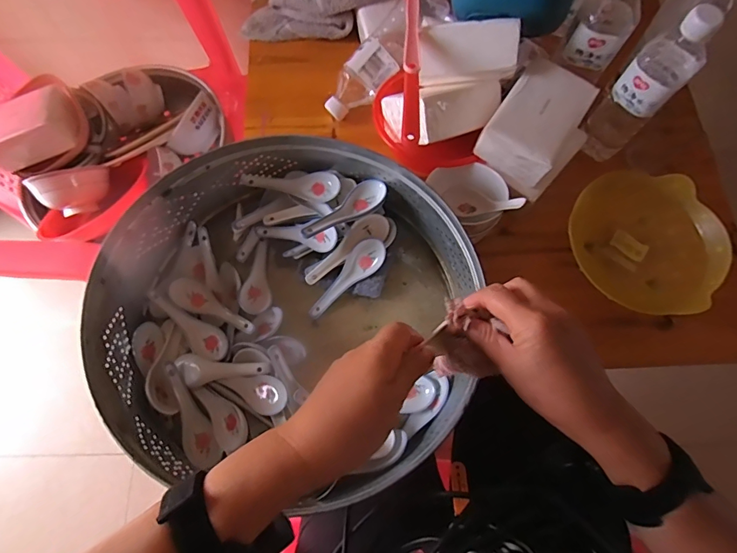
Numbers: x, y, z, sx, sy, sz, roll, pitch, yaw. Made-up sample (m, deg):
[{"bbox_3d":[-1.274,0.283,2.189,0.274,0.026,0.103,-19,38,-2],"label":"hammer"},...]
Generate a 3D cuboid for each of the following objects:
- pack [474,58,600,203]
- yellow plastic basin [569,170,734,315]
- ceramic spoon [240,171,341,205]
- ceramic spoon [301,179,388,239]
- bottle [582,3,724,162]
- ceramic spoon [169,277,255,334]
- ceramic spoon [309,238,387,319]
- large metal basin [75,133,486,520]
[{"bbox_3d":[0.211,-0.181,0.521,0.104,0.070,0.133,34,75,10],"label":"pack"},{"bbox_3d":[0.338,-0.043,0.523,0.175,0.044,0.170,0,72,-1],"label":"yellow plastic basin"},{"bbox_3d":[-0.096,-0.122,0.539,0.122,0.025,0.041,14,72,4],"label":"ceramic spoon"},{"bbox_3d":[-0.031,-0.079,0.501,0.116,0.026,0.038,-36,75,-25],"label":"ceramic spoon"},{"bbox_3d":[0.332,-0.226,0.511,0.069,0.213,0.058,-43,77,-13],"label":"bottle"},{"bbox_3d":[-0.190,0.040,0.516,0.119,0.024,0.035,33,75,9],"label":"ceramic spoon"},{"bbox_3d":[-0.027,0.004,0.530,0.122,0.025,0.037,-45,77,4],"label":"ceramic spoon"},{"bbox_3d":[-0.089,0.030,0.486,0.386,0.118,0.362,0,72,-1],"label":"large metal basin"}]

